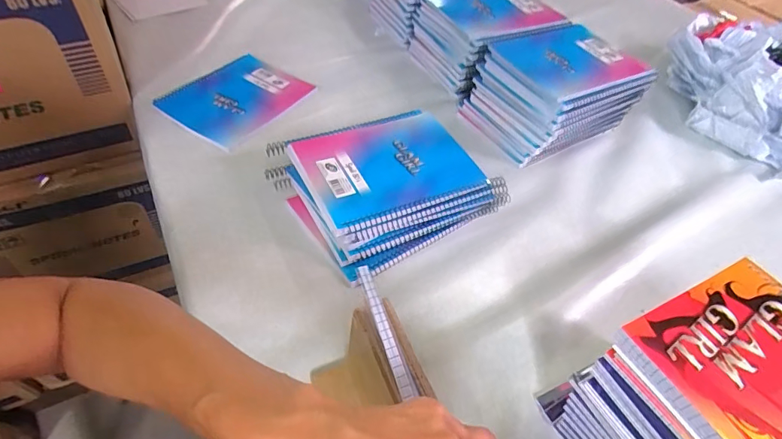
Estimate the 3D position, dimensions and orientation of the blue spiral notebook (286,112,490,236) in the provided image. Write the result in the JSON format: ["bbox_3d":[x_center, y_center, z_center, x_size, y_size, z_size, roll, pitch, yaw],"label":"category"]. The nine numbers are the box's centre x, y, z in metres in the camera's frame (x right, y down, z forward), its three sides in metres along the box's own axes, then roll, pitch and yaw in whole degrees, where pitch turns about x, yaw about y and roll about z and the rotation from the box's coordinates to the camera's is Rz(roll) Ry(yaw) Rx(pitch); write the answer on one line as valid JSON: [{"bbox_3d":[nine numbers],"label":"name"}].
[{"bbox_3d":[-0.006,-0.068,0.534,0.203,0.013,0.157,-20,53,-22],"label":"blue spiral notebook"}]

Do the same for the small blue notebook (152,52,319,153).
[{"bbox_3d":[-0.230,-0.186,0.670,0.145,0.013,0.192,34,53,12],"label":"small blue notebook"}]

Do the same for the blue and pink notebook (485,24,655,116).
[{"bbox_3d":[0.271,-0.235,0.656,0.205,0.014,0.169,-21,55,-24],"label":"blue and pink notebook"}]

